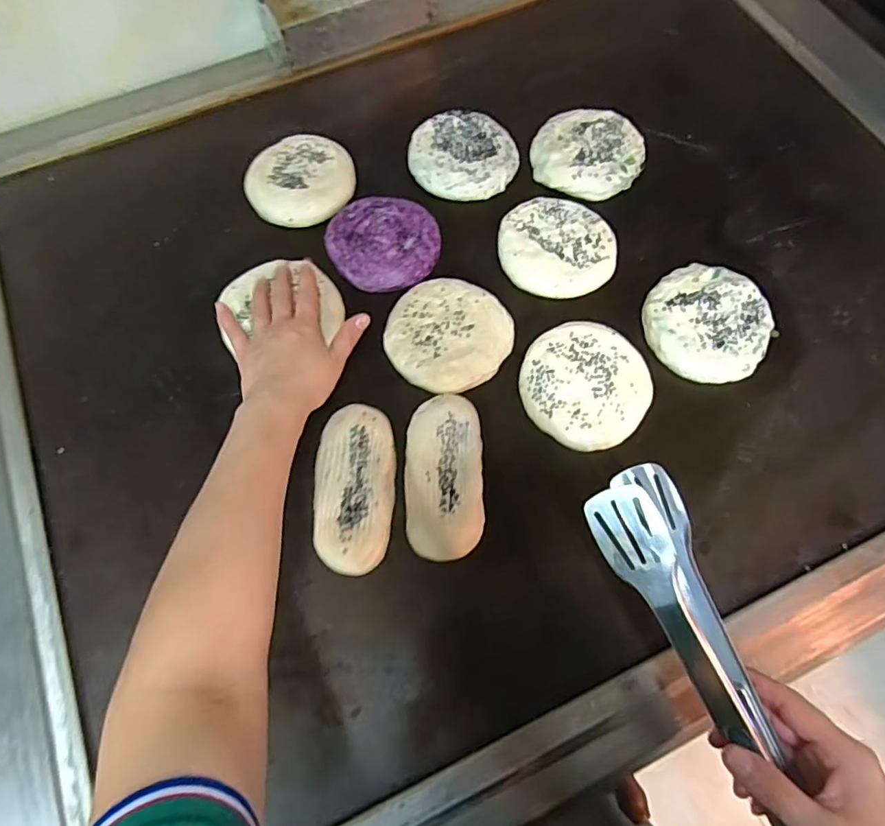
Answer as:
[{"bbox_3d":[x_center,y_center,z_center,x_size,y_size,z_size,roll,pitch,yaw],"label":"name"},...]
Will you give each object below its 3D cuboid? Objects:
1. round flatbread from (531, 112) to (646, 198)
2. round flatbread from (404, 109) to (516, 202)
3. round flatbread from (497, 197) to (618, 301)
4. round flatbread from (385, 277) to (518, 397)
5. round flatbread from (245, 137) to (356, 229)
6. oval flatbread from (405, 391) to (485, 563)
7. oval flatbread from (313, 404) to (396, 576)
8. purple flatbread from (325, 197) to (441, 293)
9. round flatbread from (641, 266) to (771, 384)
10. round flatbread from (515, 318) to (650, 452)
[{"bbox_3d":[0.164,-0.294,0.615,0.121,0.024,0.112,0,68,1],"label":"round flatbread"},{"bbox_3d":[0.023,-0.297,0.622,0.119,0.022,0.115,0,68,1],"label":"round flatbread"},{"bbox_3d":[0.120,-0.173,0.570,0.115,0.023,0.112,0,68,1],"label":"round flatbread"},{"bbox_3d":[0.004,-0.076,0.534,0.119,0.019,0.114,0,68,1],"label":"round flatbread"},{"bbox_3d":[-0.160,-0.262,0.612,0.117,0.027,0.122,0,68,1],"label":"round flatbread"},{"bbox_3d":[0.002,0.056,0.480,0.067,0.024,0.142,-1,68,1],"label":"oval flatbread"},{"bbox_3d":[-0.077,0.066,0.480,0.069,0.027,0.146,0,68,1],"label":"oval flatbread"},{"bbox_3d":[-0.062,-0.182,0.579,0.110,0.023,0.115,0,68,1],"label":"purple flatbread"},{"bbox_3d":[0.259,-0.089,0.533,0.114,0.026,0.117,0,68,1],"label":"round flatbread"},{"bbox_3d":[0.133,-0.026,0.510,0.118,0.022,0.114,0,68,1],"label":"round flatbread"}]

